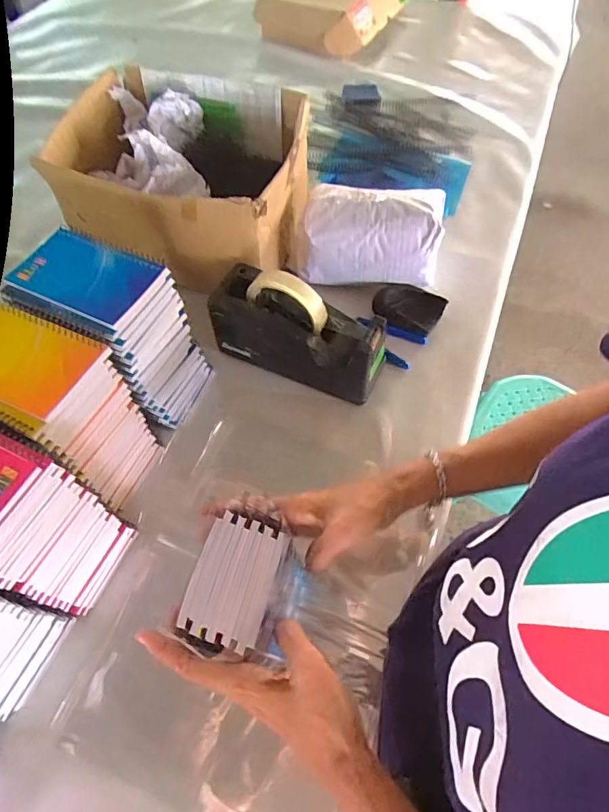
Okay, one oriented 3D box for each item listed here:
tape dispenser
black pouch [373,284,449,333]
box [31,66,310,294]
[{"bbox_3d":[-0.008,-0.094,0.573,0.201,0.123,0.078,20,62,13],"label":"tape dispenser"},{"bbox_3d":[0.140,-0.131,0.650,0.093,0.022,0.060,11,60,8],"label":"black pouch"},{"bbox_3d":[-0.150,-0.307,0.671,0.310,0.154,0.257,15,61,10],"label":"box"}]

